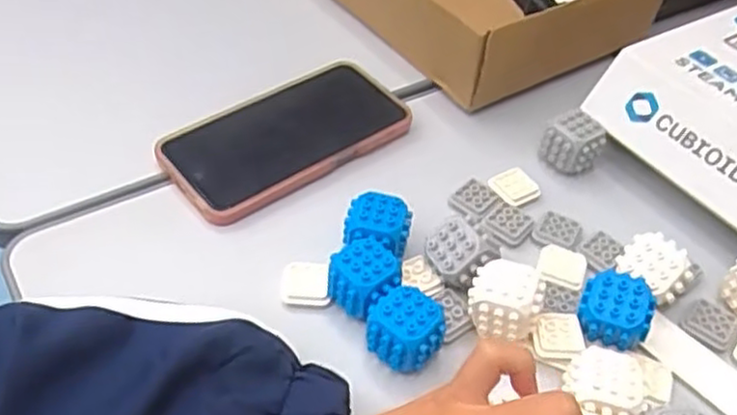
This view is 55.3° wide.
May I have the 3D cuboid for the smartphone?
[{"bbox_3d":[-0.053,-0.051,0.478,0.167,0.013,0.082,-28,56,-29],"label":"smartphone"}]

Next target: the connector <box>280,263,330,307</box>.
[{"bbox_3d":[-0.036,0.043,0.403,0.026,0.008,0.025,2,47,-5],"label":"connector"}]

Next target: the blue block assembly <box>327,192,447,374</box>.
[{"bbox_3d":[0.005,0.041,0.391,0.052,0.032,0.100,-4,47,-11],"label":"blue block assembly"}]

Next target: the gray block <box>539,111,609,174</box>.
[{"bbox_3d":[0.143,-0.043,0.489,0.035,0.036,0.031,-25,54,-27],"label":"gray block"}]

